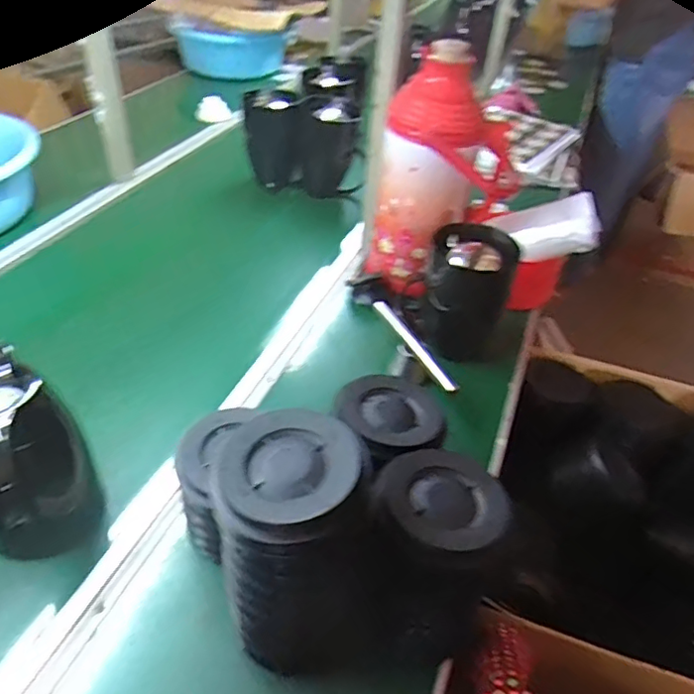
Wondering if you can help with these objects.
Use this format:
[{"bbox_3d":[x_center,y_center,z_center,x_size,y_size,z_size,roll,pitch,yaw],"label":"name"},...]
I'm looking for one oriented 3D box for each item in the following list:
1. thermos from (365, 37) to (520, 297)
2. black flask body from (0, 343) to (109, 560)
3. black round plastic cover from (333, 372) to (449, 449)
[{"bbox_3d":[0.149,-0.254,0.908,0.224,0.349,0.165,11,41,7],"label":"thermos"},{"bbox_3d":[-0.319,0.128,0.593,0.118,0.216,0.128,-27,50,-31],"label":"black flask body"},{"bbox_3d":[0.049,0.071,0.611,0.110,0.023,0.110,6,33,-4],"label":"black round plastic cover"}]

